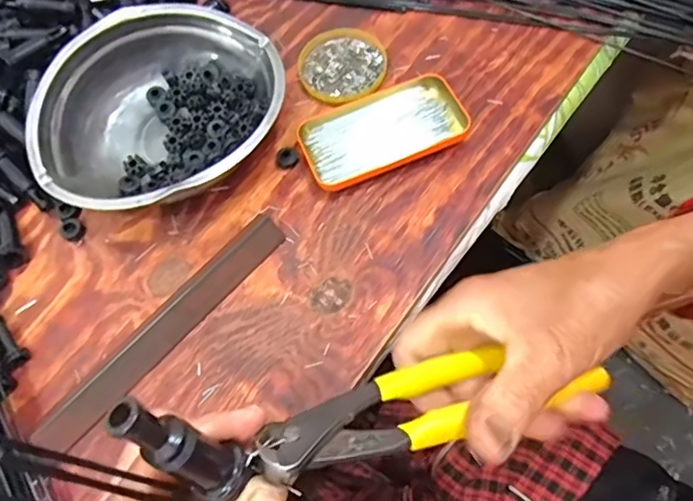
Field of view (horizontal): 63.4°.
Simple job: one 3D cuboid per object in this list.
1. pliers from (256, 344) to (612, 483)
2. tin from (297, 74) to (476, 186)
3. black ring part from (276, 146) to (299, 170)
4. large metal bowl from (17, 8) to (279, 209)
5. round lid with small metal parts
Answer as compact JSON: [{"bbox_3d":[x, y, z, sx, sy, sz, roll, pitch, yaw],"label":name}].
[{"bbox_3d":[0.040,0.068,0.253,0.161,0.026,0.036,-11,66,-23],"label":"pliers"},{"bbox_3d":[0.030,-0.110,0.497,0.142,0.021,0.077,-21,65,-5],"label":"tin"},{"bbox_3d":[-0.052,-0.082,0.498,0.020,0.009,0.018,-14,65,-1],"label":"black ring part"},{"bbox_3d":[-0.161,-0.116,0.488,0.203,0.056,0.190,-2,65,4],"label":"large metal bowl"},{"bbox_3d":[-0.005,-0.177,0.536,0.084,0.009,0.081,-2,65,4],"label":"round lid with small metal parts"}]

